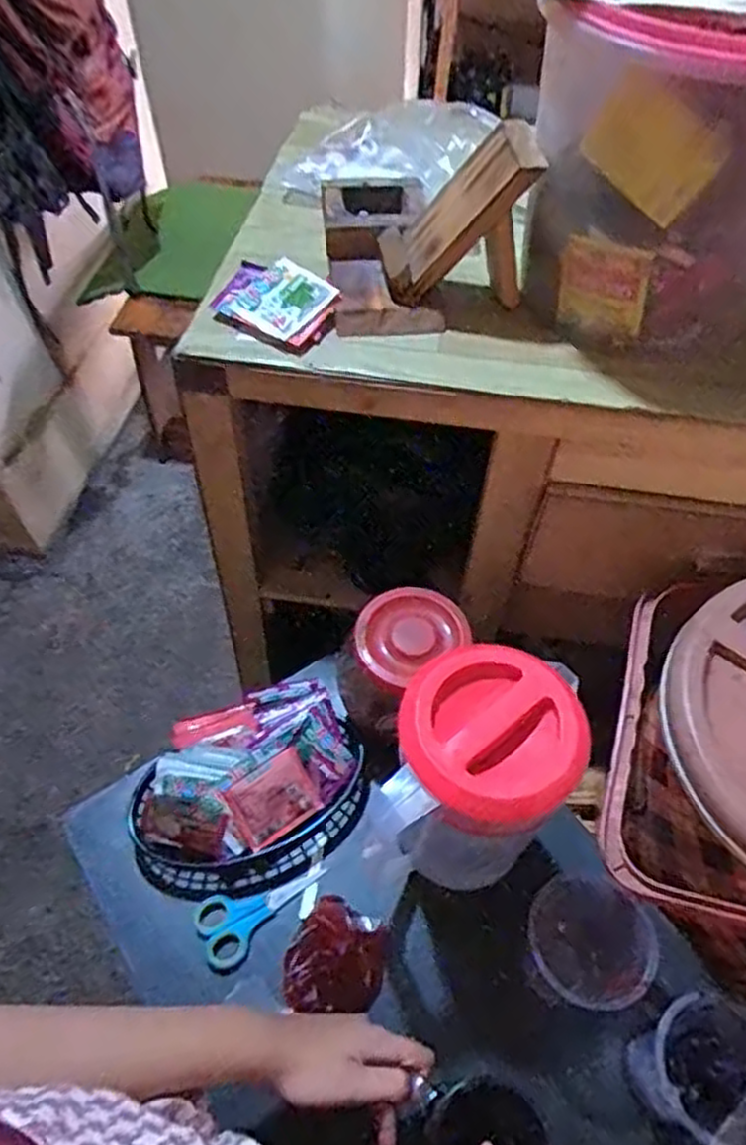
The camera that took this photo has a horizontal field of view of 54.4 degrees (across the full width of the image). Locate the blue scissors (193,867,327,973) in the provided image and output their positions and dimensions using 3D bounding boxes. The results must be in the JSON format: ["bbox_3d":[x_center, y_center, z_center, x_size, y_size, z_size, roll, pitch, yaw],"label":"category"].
[{"bbox_3d":[-0.096,0.290,0.631,0.115,0.011,0.058,-28,58,-19],"label":"blue scissors"}]

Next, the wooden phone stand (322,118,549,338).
[{"bbox_3d":[0.044,-0.318,0.642,0.164,0.127,0.170,-6,54,-5],"label":"wooden phone stand"}]

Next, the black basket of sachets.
[{"bbox_3d":[-0.113,0.199,0.663,0.210,0.072,0.155,-24,57,-17],"label":"black basket of sachets"}]

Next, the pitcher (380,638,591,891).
[{"bbox_3d":[0.086,0.163,0.580,0.119,0.218,0.119,0,53,0],"label":"pitcher"}]

